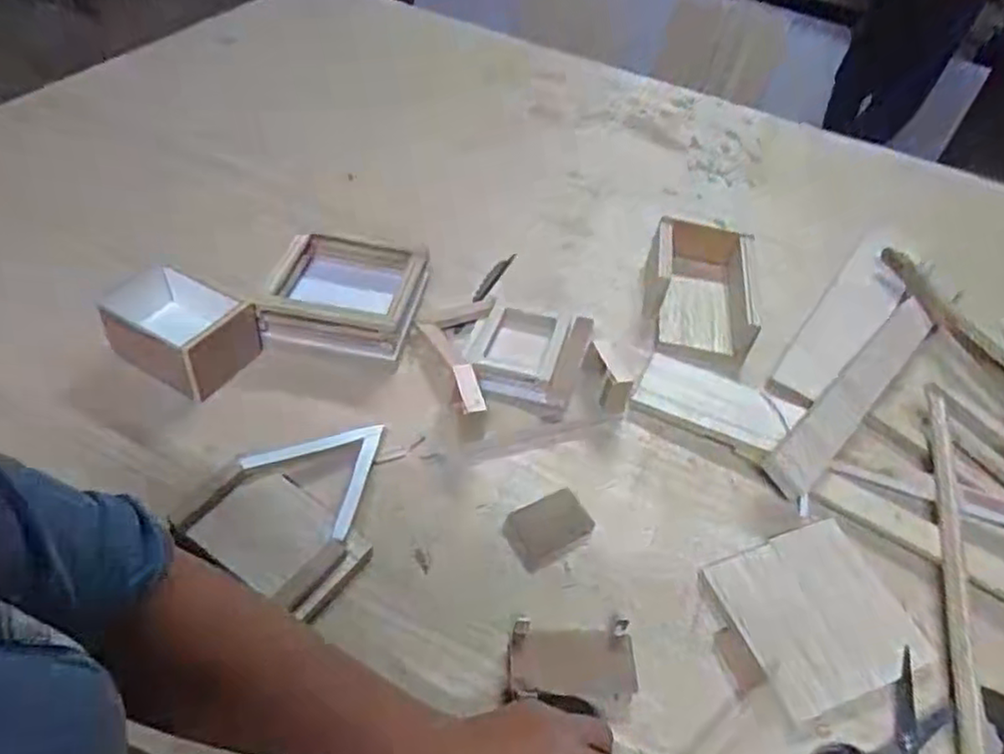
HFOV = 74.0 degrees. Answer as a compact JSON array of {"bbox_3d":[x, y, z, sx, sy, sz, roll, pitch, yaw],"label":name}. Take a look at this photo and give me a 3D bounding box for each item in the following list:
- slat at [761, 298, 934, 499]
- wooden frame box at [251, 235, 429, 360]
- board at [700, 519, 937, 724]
[{"bbox_3d":[0.359,0.008,0.665,0.042,0.016,0.348,42,54,19],"label":"slat"},{"bbox_3d":[-0.156,-0.091,0.683,0.145,0.051,0.145,7,50,2],"label":"wooden frame box"},{"bbox_3d":[0.249,0.187,0.530,0.136,0.004,0.127,-16,53,-17],"label":"board"}]

